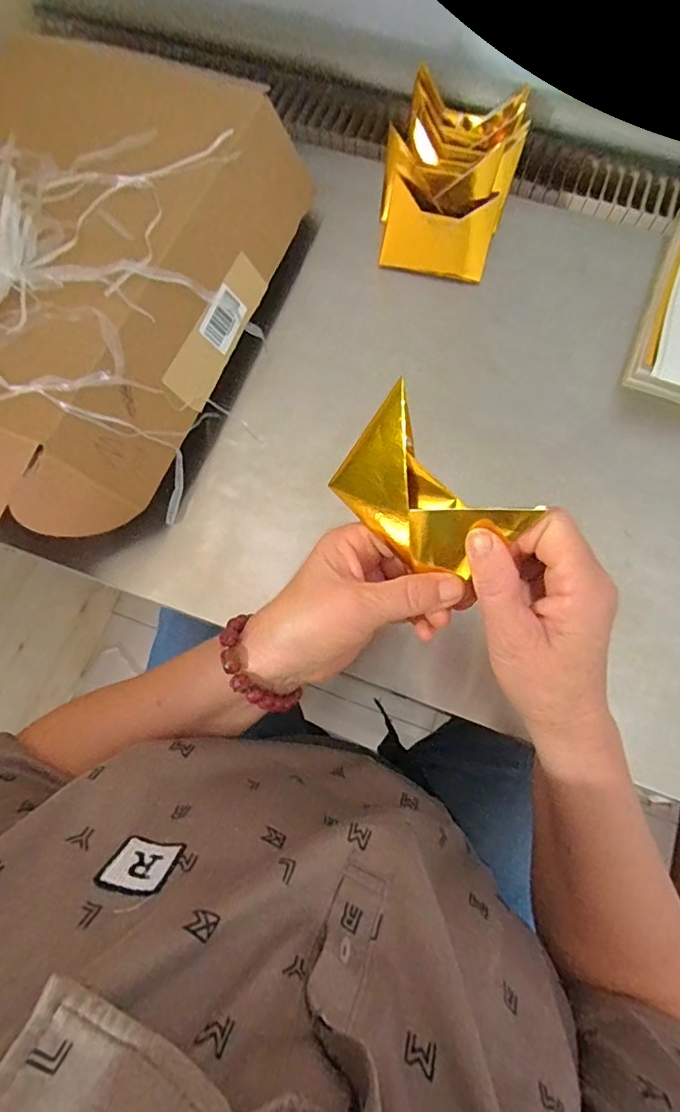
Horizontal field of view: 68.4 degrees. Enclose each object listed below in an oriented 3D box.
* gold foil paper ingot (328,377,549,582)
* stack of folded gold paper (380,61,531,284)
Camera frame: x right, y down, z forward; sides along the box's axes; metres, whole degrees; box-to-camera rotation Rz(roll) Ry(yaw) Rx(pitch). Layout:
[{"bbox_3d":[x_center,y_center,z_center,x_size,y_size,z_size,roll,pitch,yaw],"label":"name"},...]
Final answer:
[{"bbox_3d":[0.048,-0.036,0.281,0.094,0.042,0.068,38,119,-1],"label":"gold foil paper ingot"},{"bbox_3d":[0.100,-0.344,0.463,0.115,0.071,0.147,15,74,6],"label":"stack of folded gold paper"}]

